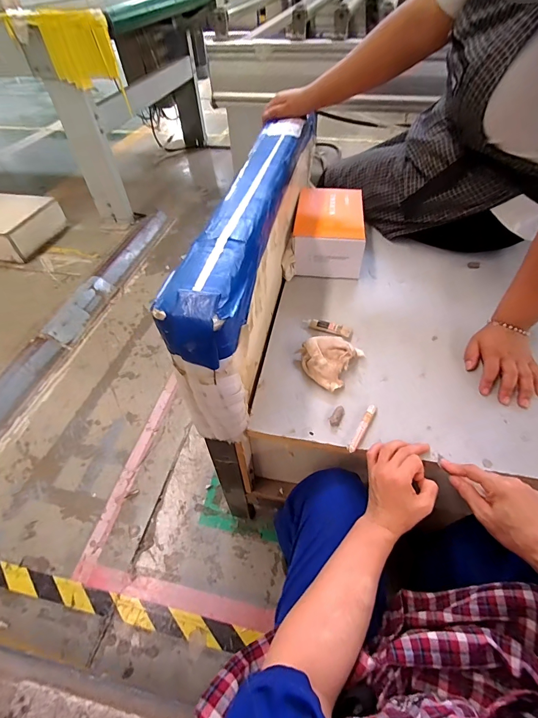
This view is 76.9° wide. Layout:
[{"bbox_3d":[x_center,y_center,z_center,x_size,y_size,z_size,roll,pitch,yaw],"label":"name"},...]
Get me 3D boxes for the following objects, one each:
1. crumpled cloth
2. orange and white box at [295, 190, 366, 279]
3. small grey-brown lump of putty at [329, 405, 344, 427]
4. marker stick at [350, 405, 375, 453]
[{"bbox_3d":[0.099,-0.005,0.596,0.102,0.040,0.106,24,55,21],"label":"crumpled cloth"},{"bbox_3d":[0.143,-0.310,0.815,0.151,0.088,0.244,4,50,6],"label":"orange and white box"},{"bbox_3d":[0.109,0.090,0.541,0.016,0.012,0.038,20,54,19],"label":"small grey-brown lump of putty"},{"bbox_3d":[0.143,0.107,0.522,0.012,0.014,0.088,24,55,22],"label":"marker stick"}]

